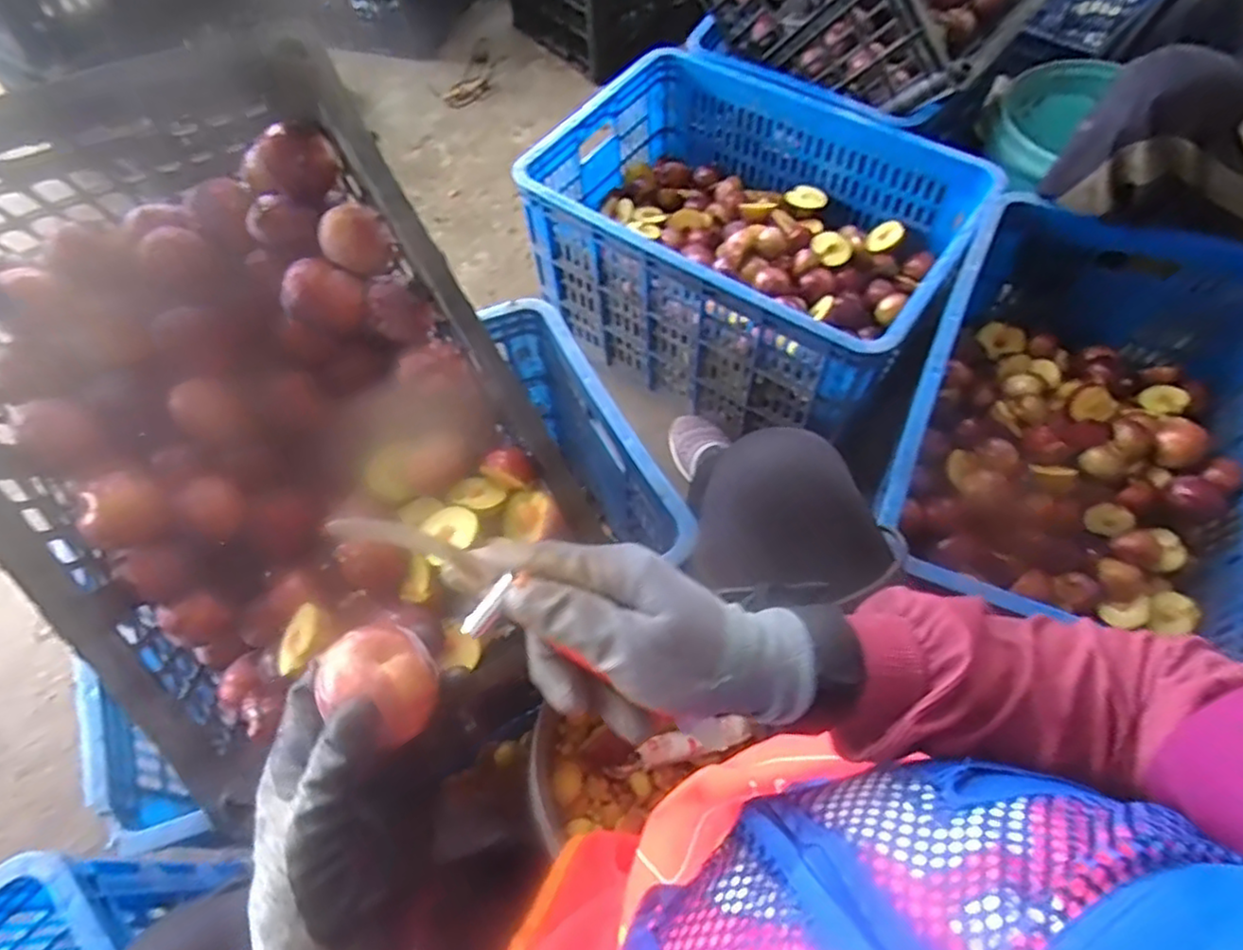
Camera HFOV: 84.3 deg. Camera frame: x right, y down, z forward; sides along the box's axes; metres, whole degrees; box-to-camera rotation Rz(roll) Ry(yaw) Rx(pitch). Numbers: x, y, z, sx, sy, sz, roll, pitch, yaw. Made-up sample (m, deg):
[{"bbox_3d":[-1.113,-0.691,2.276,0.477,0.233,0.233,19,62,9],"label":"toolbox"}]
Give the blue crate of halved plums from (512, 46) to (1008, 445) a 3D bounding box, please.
[{"bbox_3d":[0.181,-0.336,1.019,0.549,0.290,0.385,32,68,15],"label":"blue crate of halved plums"}]

